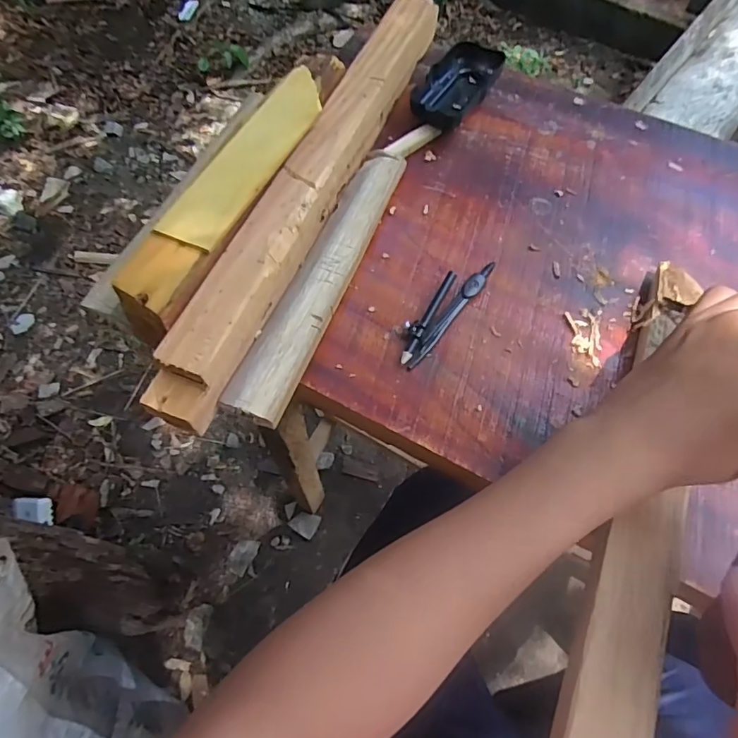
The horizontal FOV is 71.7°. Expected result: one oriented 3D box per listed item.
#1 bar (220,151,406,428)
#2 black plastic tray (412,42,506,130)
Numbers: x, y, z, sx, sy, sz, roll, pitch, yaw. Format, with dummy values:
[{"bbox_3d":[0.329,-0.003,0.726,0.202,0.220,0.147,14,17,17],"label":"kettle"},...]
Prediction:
[{"bbox_3d":[-0.031,-0.076,0.378,0.038,0.024,0.255,18,63,10],"label":"bar"},{"bbox_3d":[0.080,-0.262,0.477,0.052,0.025,0.118,27,65,15],"label":"black plastic tray"}]

